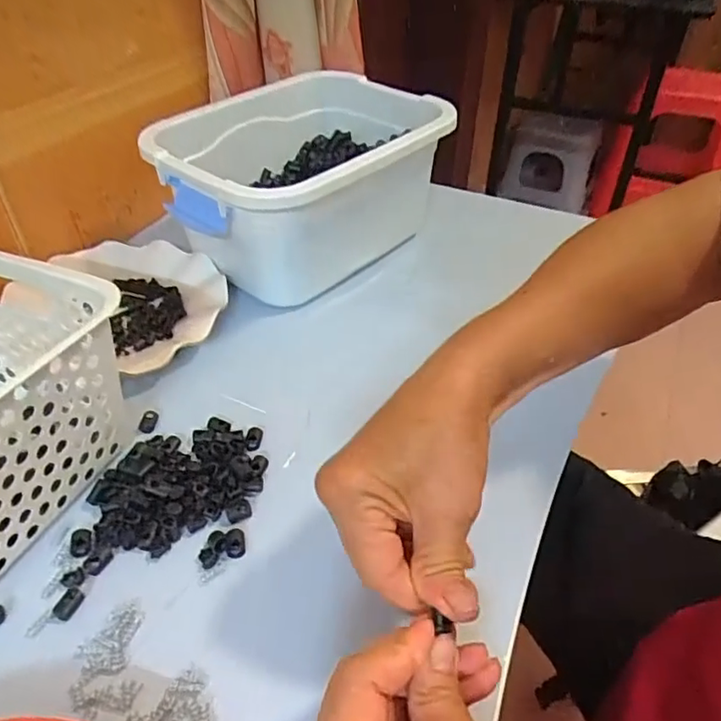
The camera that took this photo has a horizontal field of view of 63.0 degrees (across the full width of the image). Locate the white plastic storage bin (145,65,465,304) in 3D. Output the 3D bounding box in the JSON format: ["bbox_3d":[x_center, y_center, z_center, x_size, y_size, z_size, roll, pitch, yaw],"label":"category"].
[{"bbox_3d":[-0.057,-0.170,0.560,0.198,0.122,0.251,32,49,30],"label":"white plastic storage bin"}]

